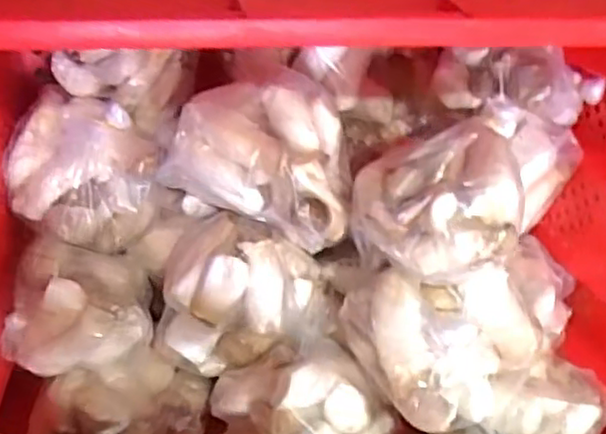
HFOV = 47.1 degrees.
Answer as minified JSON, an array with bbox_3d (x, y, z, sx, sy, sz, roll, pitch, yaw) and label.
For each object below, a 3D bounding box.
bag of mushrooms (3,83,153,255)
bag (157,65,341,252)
[{"bbox_3d":[-0.195,-0.042,0.615,0.124,0.113,0.102,-11,47,-18],"label":"bag of mushrooms"},{"bbox_3d":[-0.030,-0.053,0.577,0.152,0.101,0.107,20,45,12],"label":"bag"}]

